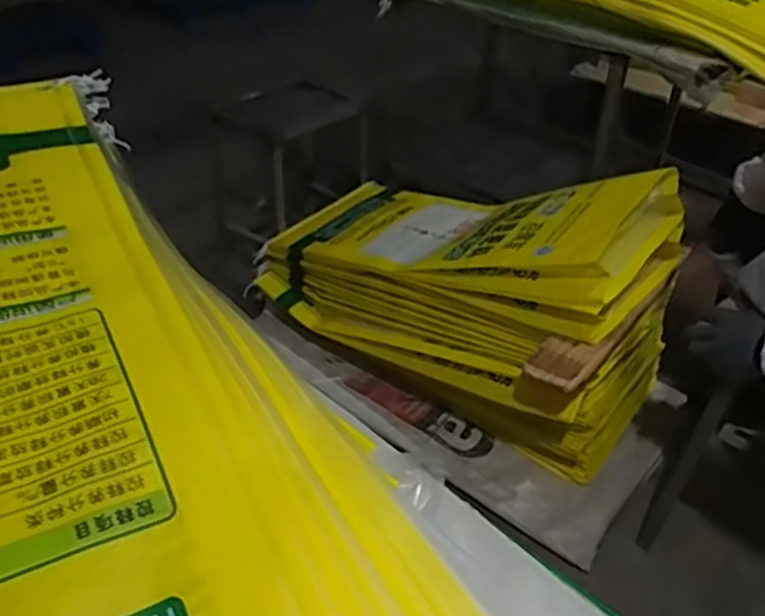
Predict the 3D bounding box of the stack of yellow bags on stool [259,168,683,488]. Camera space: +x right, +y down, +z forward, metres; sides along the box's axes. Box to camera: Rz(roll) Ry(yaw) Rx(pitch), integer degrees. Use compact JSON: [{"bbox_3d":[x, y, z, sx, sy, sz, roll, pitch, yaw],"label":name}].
[{"bbox_3d":[0.141,-0.061,1.508,0.864,0.497,0.495,28,44,28],"label":"stack of yellow bags on stool"}]

